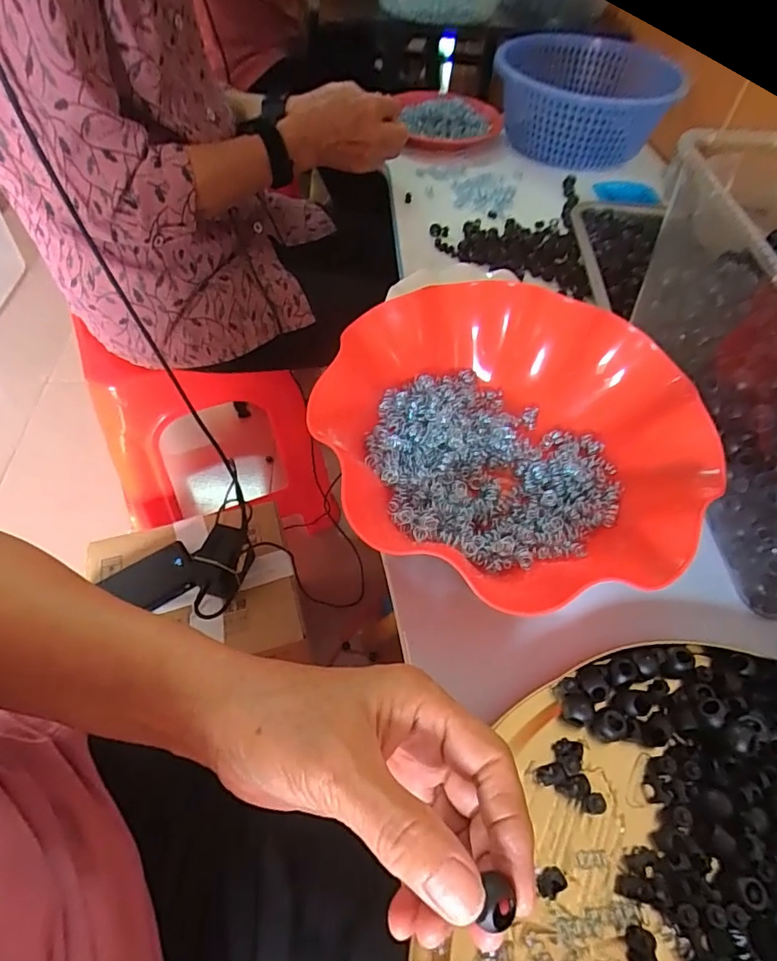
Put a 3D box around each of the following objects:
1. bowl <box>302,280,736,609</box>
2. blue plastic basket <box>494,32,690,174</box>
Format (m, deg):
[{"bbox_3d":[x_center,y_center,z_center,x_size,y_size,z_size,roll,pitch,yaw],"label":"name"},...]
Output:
[{"bbox_3d":[0.076,-0.034,0.332,0.216,0.069,0.214,2,54,-2],"label":"bowl"},{"bbox_3d":[0.292,-0.605,0.825,0.244,0.108,0.312,9,54,3],"label":"blue plastic basket"}]

